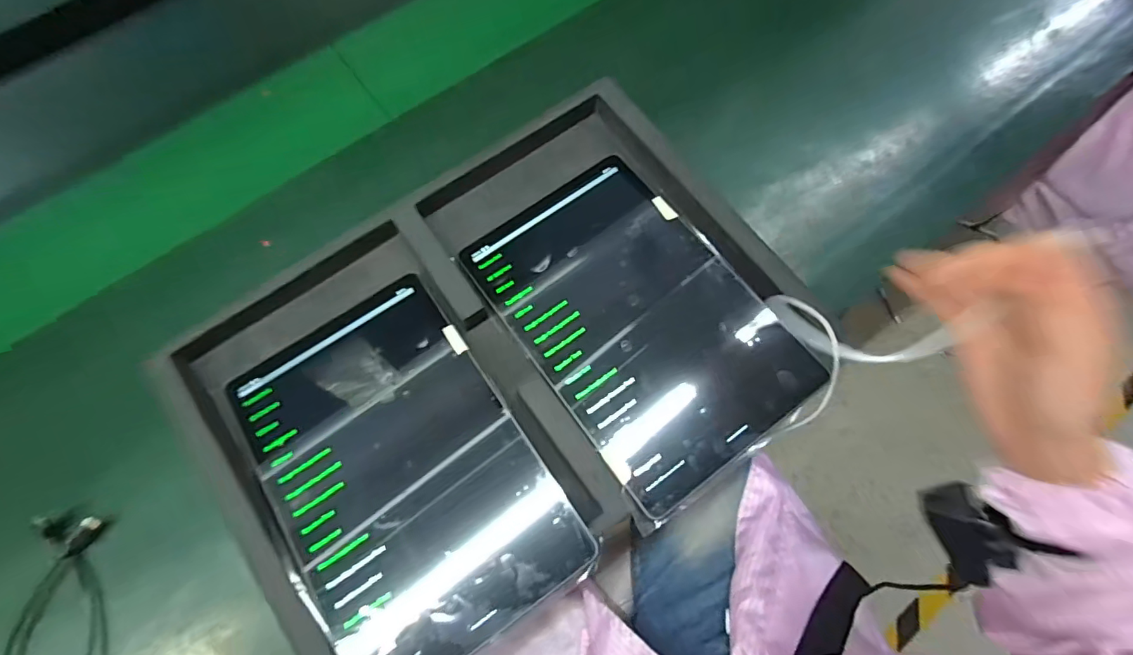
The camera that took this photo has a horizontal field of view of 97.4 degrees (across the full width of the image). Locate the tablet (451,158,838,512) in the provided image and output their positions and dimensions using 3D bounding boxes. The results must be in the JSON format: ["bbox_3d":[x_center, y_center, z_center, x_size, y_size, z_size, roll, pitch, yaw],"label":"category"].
[{"bbox_3d":[0.051,-0.013,0.376,0.162,0.012,0.250,-34,75,-10],"label":"tablet"}]

